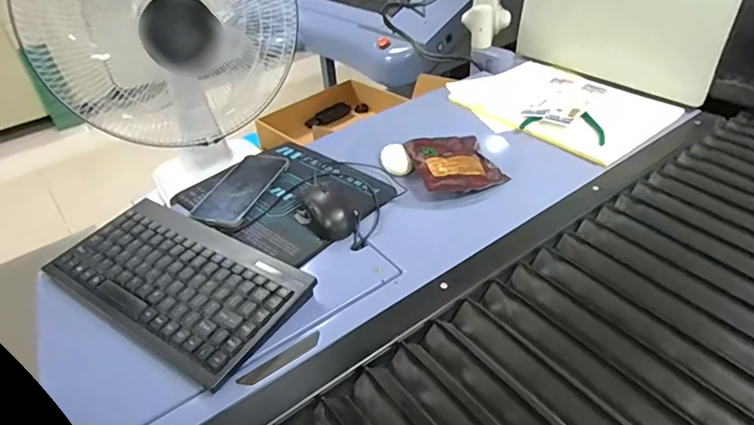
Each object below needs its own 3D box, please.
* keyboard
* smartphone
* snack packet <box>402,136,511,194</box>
[{"bbox_3d":[-0.221,0.073,0.529,0.279,0.032,0.146,19,43,28],"label":"keyboard"},{"bbox_3d":[-0.189,-0.032,0.670,0.075,0.014,0.165,8,39,17],"label":"smartphone"},{"bbox_3d":[0.116,-0.075,0.726,0.120,0.023,0.148,-11,38,-7],"label":"snack packet"}]

